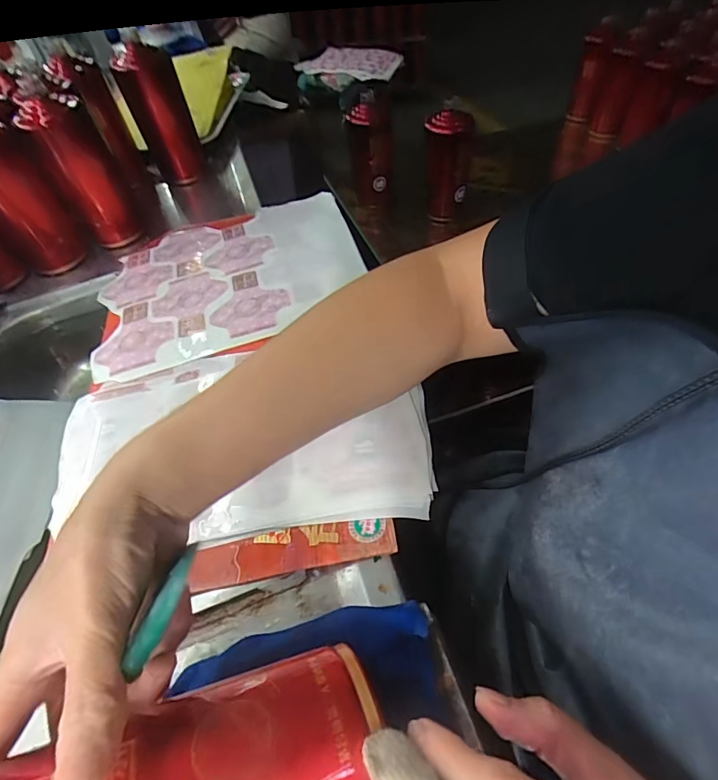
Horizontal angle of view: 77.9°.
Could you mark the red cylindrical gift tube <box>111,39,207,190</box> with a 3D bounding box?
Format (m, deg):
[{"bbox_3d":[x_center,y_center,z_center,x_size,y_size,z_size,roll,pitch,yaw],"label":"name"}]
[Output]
[{"bbox_3d":[-0.277,-0.387,0.629,0.066,0.183,0.058,-8,51,-3],"label":"red cylindrical gift tube"}]

